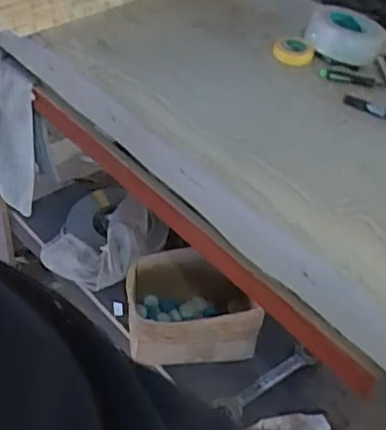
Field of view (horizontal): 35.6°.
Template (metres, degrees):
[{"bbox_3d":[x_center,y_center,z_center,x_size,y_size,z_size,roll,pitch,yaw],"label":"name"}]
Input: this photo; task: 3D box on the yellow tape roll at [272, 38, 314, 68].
[{"bbox_3d":[0.162,-0.265,0.973,0.068,0.027,0.068,3,48,-4],"label":"yellow tape roll"}]

